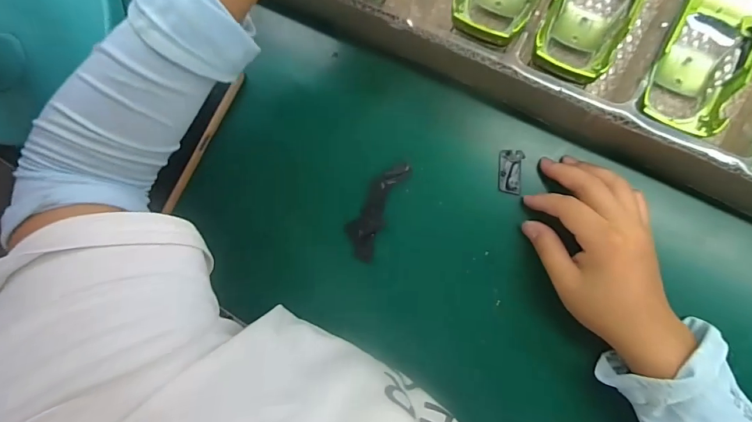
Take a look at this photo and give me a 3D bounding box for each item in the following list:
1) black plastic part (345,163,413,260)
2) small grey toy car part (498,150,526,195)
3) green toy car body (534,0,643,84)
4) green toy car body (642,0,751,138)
[{"bbox_3d":[0.000,-0.001,0.337,0.028,0.006,0.085,28,93,9],"label":"black plastic part"},{"bbox_3d":[0.105,-0.031,0.319,0.018,0.004,0.034,6,90,10],"label":"small grey toy car part"},{"bbox_3d":[0.157,-0.147,0.291,0.055,0.032,0.133,26,80,9],"label":"green toy car body"},{"bbox_3d":[0.229,-0.111,0.276,0.061,0.037,0.131,25,93,9],"label":"green toy car body"}]

